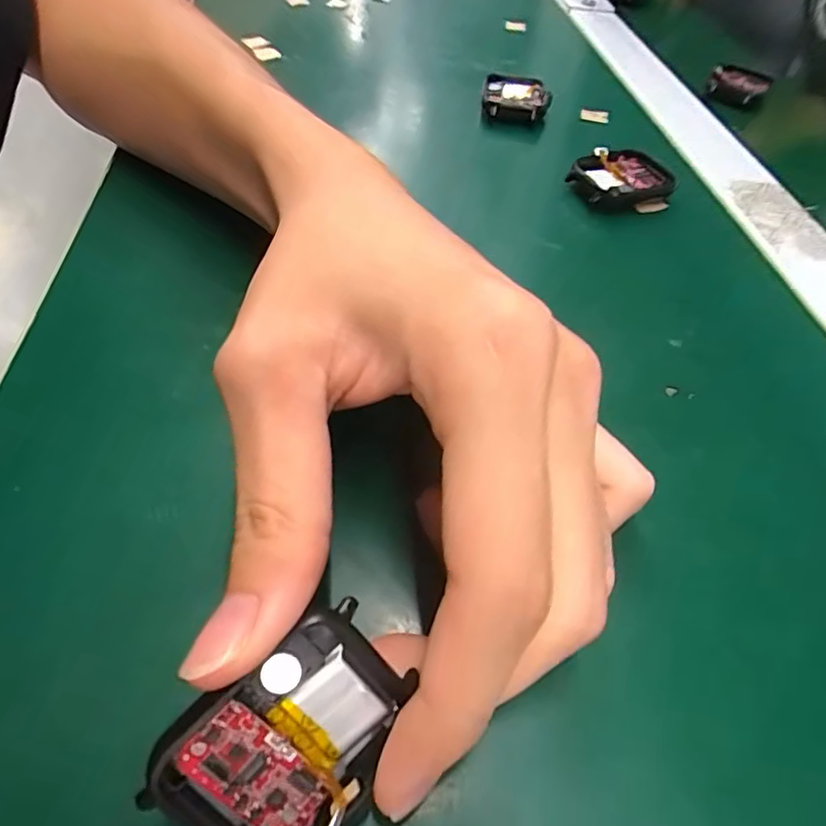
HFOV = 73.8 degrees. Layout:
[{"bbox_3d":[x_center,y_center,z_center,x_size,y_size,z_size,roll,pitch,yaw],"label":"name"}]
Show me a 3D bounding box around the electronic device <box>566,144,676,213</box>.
[{"bbox_3d":[0.099,-0.113,0.266,0.044,0.013,0.036,-9,52,-12],"label":"electronic device"}]

